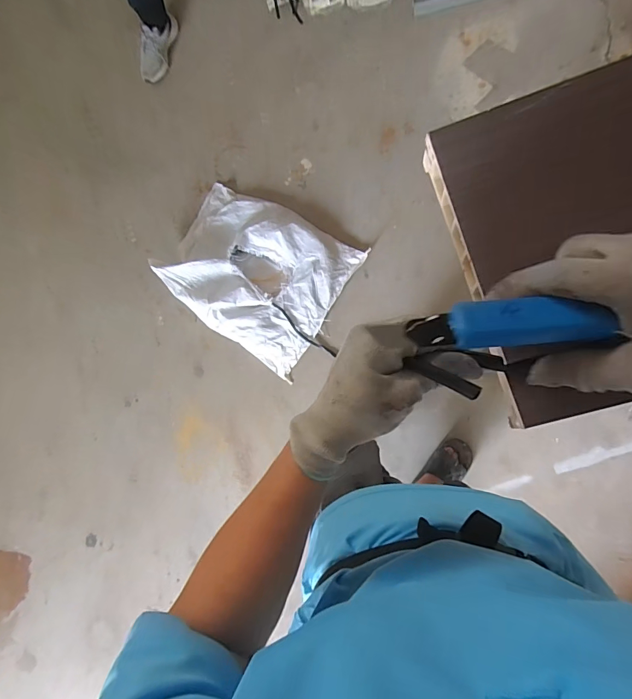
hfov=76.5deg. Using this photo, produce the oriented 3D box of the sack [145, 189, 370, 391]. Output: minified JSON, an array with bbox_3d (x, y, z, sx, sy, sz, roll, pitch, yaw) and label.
[{"bbox_3d":[-0.215,-0.260,1.316,0.589,0.102,0.468,32,90,14],"label":"sack"}]

